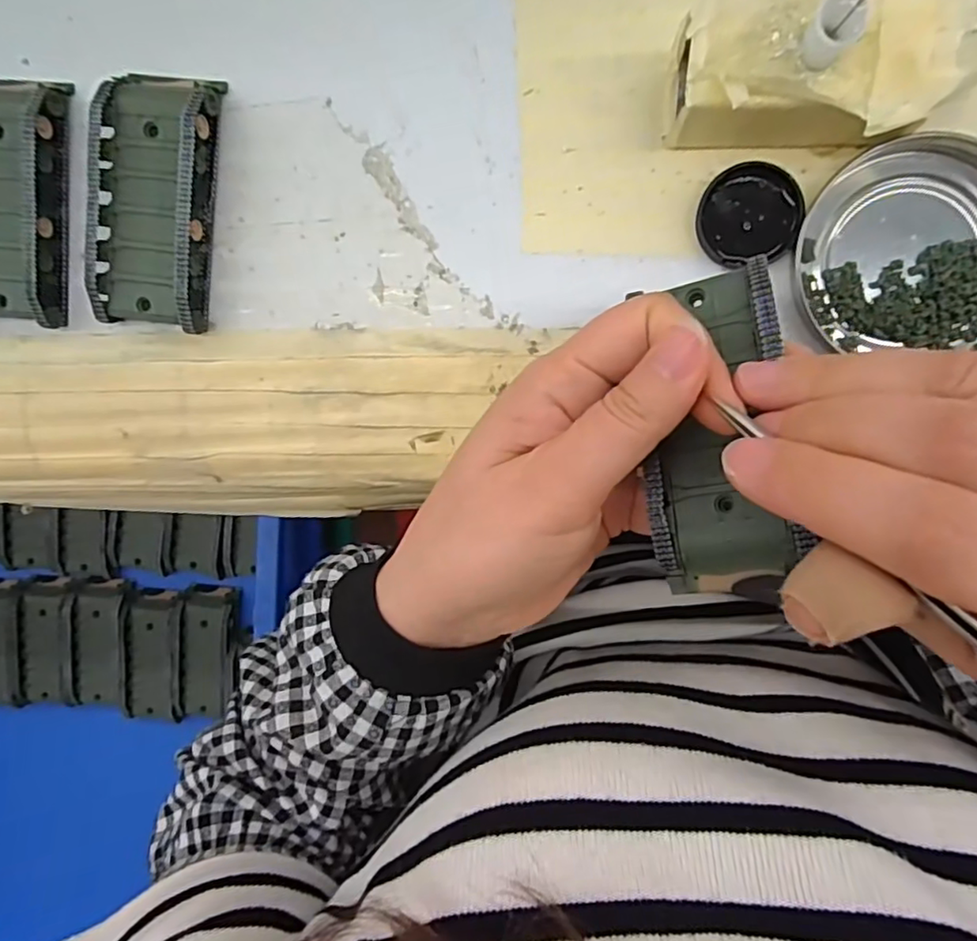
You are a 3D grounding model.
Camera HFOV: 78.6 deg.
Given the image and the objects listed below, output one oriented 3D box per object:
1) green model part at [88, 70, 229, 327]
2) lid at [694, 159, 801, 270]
[{"bbox_3d":[-0.133,-0.107,0.236,0.043,0.018,0.095,10,96,6],"label":"green model part"},{"bbox_3d":[0.094,-0.092,0.216,0.035,0.007,0.033,1,95,7],"label":"lid"}]

